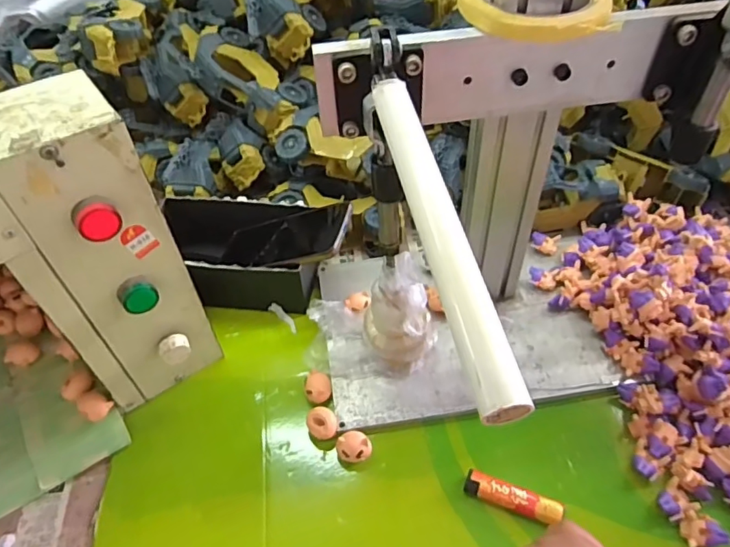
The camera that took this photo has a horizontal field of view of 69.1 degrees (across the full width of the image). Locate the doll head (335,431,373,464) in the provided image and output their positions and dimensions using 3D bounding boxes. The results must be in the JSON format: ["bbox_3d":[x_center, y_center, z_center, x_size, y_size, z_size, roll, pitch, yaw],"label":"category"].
[{"bbox_3d":[-0.009,0.157,0.475,0.029,0.021,0.025,-16,51,-8],"label":"doll head"}]

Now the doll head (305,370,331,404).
[{"bbox_3d":[-0.045,0.113,0.515,0.024,0.018,0.031,-12,50,-4],"label":"doll head"}]

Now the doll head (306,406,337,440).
[{"bbox_3d":[-0.039,0.140,0.486,0.027,0.024,0.026,-3,50,3],"label":"doll head"}]

